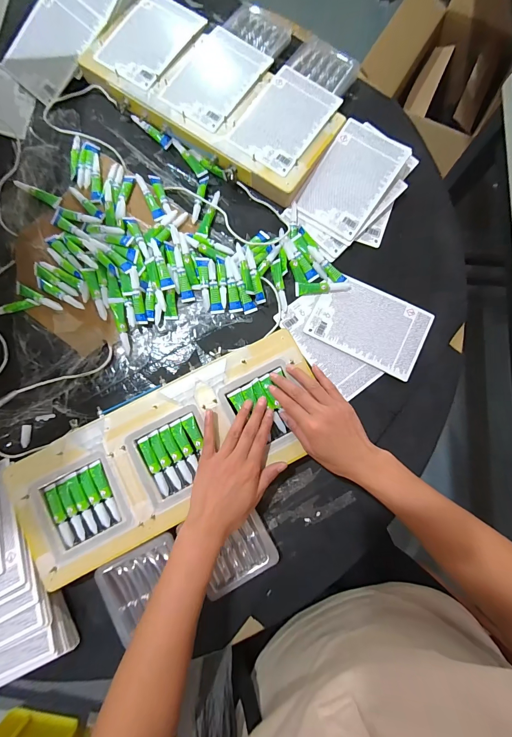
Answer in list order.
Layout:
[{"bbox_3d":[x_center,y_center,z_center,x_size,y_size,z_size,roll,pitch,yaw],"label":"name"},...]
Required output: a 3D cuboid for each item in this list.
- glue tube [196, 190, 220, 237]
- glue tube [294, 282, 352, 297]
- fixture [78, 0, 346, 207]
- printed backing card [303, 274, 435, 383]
[{"bbox_3d":[-0.074,-0.249,0.507,0.017,0.008,0.087,15,83,2],"label":"glue tube"},{"bbox_3d":[0.107,-0.129,0.504,0.088,0.009,0.019,-3,82,-1],"label":"glue tube"},{"bbox_3d":[-0.063,-0.452,0.520,0.412,0.032,0.200,35,84,4],"label":"fixture"},{"bbox_3d":[0.172,-0.068,0.483,0.168,0.006,0.116,27,80,6],"label":"printed backing card"}]

